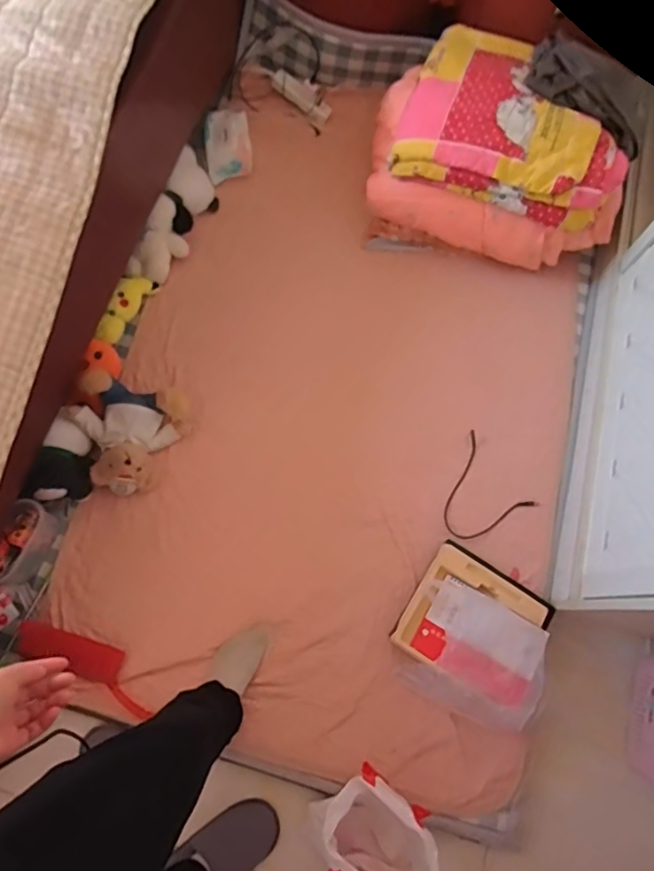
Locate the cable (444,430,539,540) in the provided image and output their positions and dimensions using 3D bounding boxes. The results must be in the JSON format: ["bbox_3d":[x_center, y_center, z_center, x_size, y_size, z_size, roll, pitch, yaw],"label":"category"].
[{"bbox_3d":[0.348,0.137,1.312,0.206,0.016,0.224,-36,77,-12],"label":"cable"}]

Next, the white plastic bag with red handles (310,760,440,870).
[{"bbox_3d":[0.092,0.781,1.051,0.245,0.188,0.198,41,76,11],"label":"white plastic bag with red handles"}]

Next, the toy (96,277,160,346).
[{"bbox_3d":[-0.518,-0.327,1.404,0.071,0.072,0.218,28,74,7],"label":"toy"}]

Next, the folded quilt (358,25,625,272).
[{"bbox_3d":[0.433,-0.741,1.429,0.609,0.302,0.495,12,72,2],"label":"folded quilt"}]

